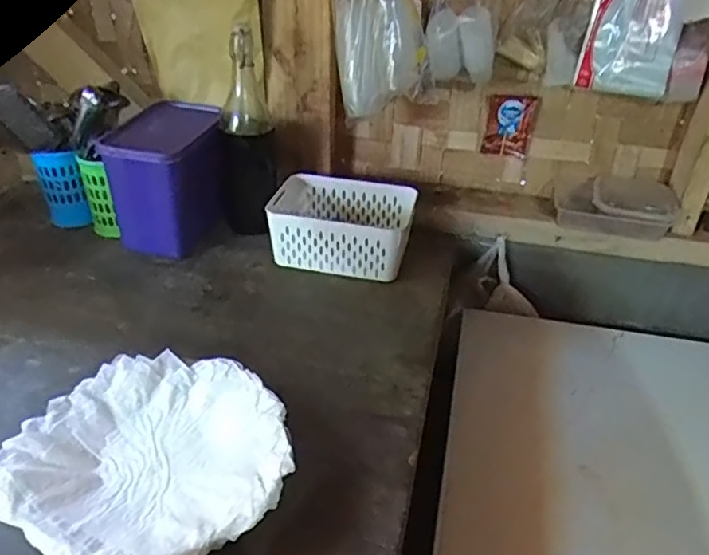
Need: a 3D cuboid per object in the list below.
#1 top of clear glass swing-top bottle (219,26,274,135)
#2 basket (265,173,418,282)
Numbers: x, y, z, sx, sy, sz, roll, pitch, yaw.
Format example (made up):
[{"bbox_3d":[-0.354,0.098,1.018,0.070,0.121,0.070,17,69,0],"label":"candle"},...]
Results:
[{"bbox_3d":[-0.164,-0.293,0.913,0.066,0.160,0.068,1,33,-3],"label":"top of clear glass swing-top bottle"},{"bbox_3d":[-0.024,-0.079,0.935,0.206,0.093,0.154,9,33,9],"label":"basket"}]

